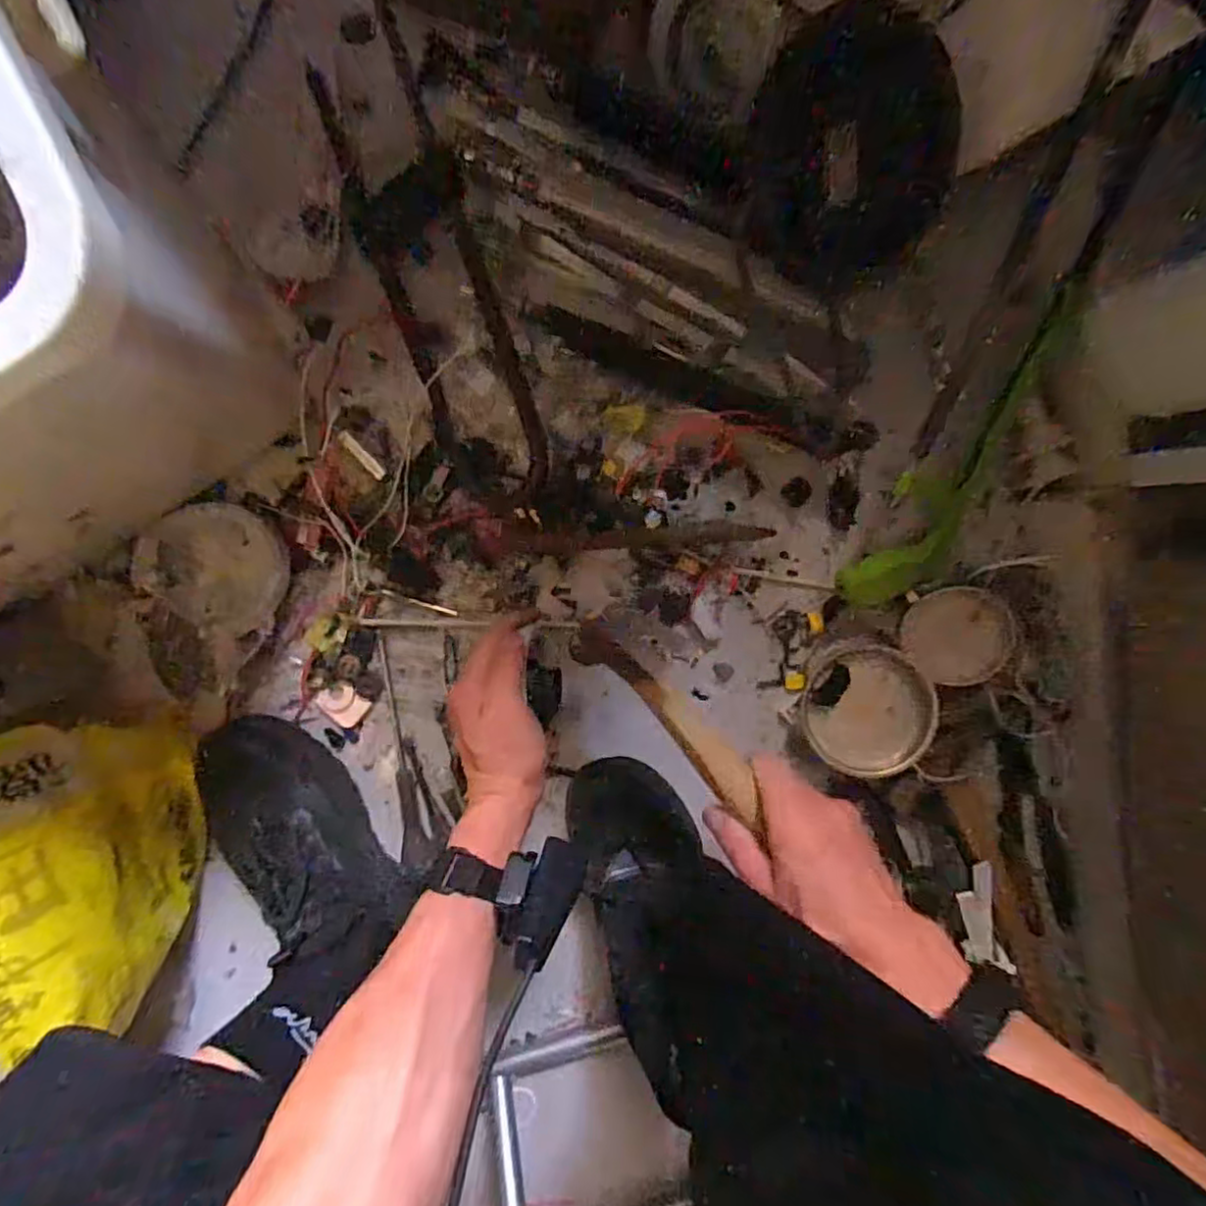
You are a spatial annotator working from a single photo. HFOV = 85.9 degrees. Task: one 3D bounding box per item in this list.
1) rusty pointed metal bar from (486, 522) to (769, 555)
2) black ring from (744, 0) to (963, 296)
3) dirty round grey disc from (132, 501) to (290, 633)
[{"bbox_3d":[0.024,-0.057,0.544,0.231,0.015,0.025,-3,98,-4],"label":"rusty pointed metal bar"},{"bbox_3d":[0.174,-0.314,0.462,0.141,0.017,0.154,11,124,2],"label":"black ring"},{"bbox_3d":[-0.295,-0.029,0.496,0.095,0.031,0.087,-1,98,-5],"label":"dirty round grey disc"}]

